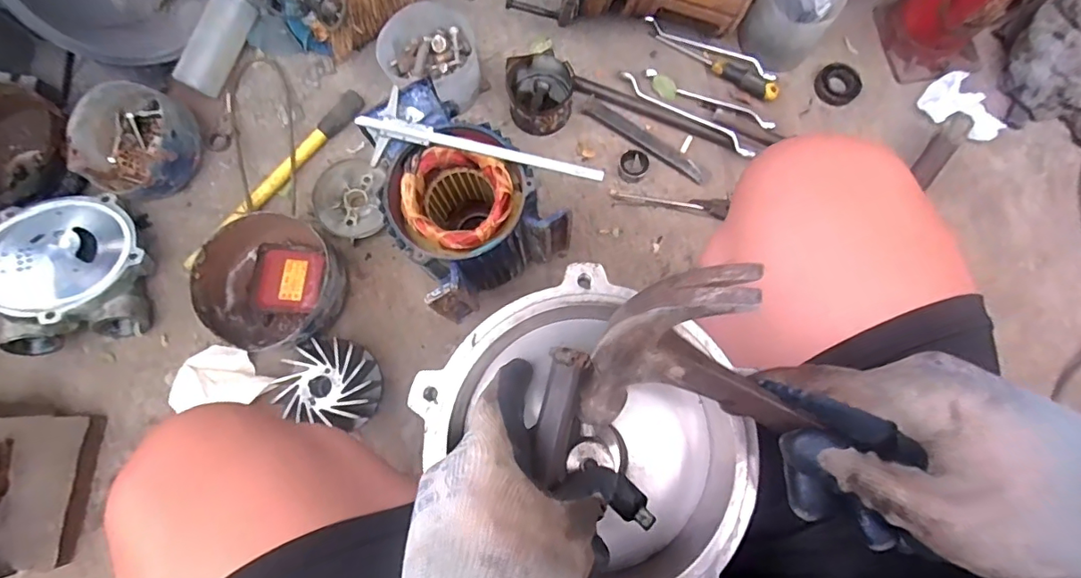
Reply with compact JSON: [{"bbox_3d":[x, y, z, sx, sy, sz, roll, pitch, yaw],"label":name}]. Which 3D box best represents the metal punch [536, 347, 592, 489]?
[{"bbox_3d":[0.011,0.069,0.290,0.022,0.019,0.070,10,84,2],"label":"metal punch"}]

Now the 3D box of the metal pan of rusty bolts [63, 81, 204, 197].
[{"bbox_3d":[-0.622,-0.224,0.808,0.171,0.092,0.162,18,78,3],"label":"metal pan of rusty bolts"}]

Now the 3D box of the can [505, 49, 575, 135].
[{"bbox_3d":[0.003,-0.311,0.828,0.101,0.079,0.102,0,78,-1],"label":"can"}]

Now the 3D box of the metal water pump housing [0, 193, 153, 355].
[{"bbox_3d":[-0.673,-0.028,0.754,0.195,0.108,0.213,-19,78,-5],"label":"metal water pump housing"}]

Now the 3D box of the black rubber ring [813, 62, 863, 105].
[{"bbox_3d":[0.495,-0.341,0.872,0.075,0.022,0.071,0,78,-1],"label":"black rubber ring"}]

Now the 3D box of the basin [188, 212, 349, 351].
[{"bbox_3d":[-0.384,-0.004,0.768,0.188,0.088,0.184,0,78,-1],"label":"basin"}]

